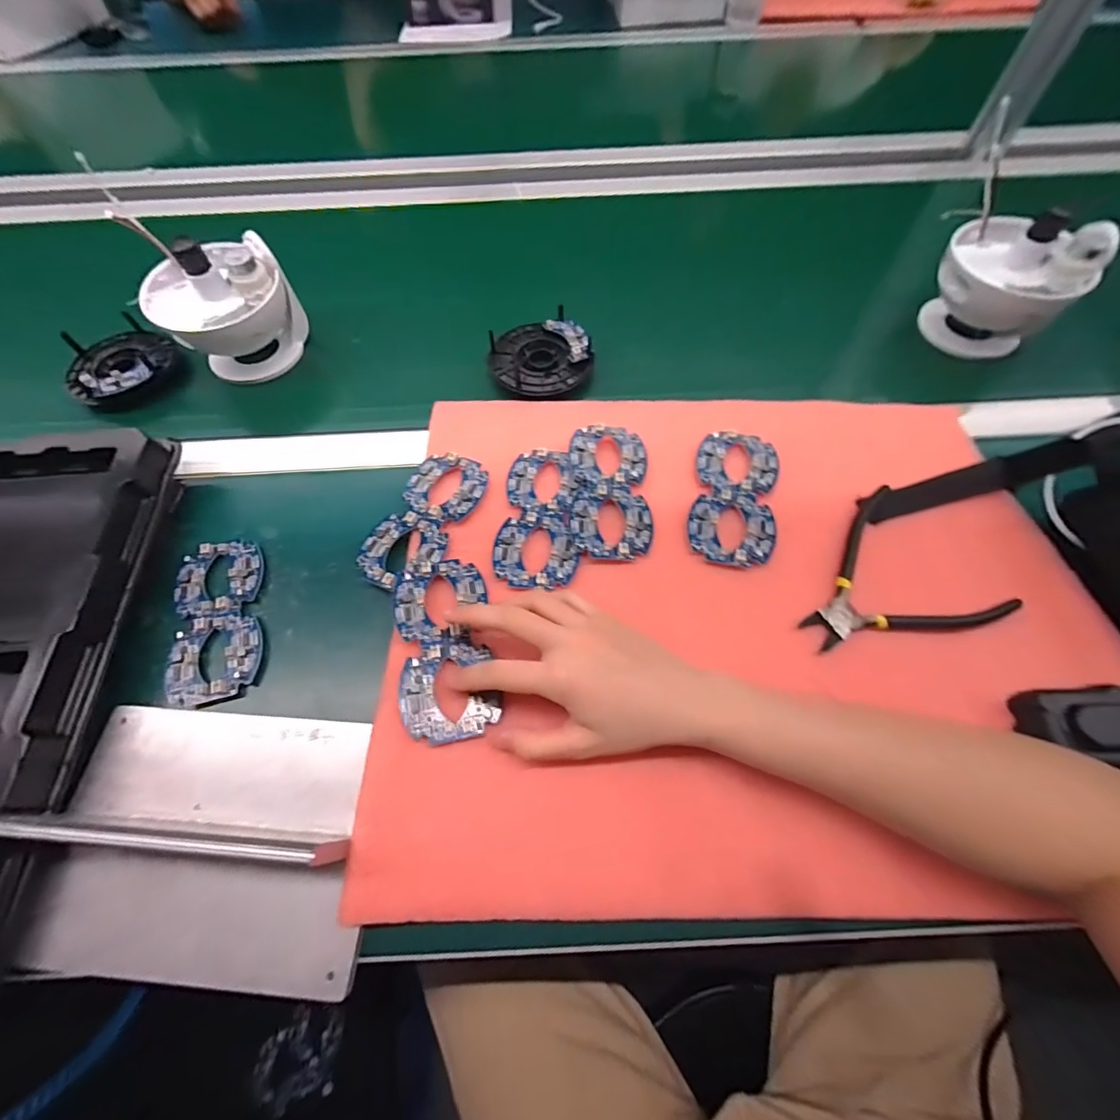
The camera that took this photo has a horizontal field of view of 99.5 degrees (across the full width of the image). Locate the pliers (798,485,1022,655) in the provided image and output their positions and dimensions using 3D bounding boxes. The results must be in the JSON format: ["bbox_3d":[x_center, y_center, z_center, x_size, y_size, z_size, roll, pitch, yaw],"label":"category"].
[{"bbox_3d":[0.239,0.022,0.343,0.136,0.007,0.120,-34,65,-12],"label":"pliers"}]

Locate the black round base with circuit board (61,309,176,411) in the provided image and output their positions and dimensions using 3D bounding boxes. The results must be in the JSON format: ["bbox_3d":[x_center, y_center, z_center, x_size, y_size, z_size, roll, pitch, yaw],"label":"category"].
[{"bbox_3d":[-0.446,-0.203,0.478,0.096,0.030,0.099,-42,67,-15],"label":"black round base with circuit board"}]

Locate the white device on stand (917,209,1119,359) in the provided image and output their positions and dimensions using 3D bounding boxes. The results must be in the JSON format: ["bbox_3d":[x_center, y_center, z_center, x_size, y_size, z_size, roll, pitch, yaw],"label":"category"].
[{"bbox_3d":[0.429,-0.262,0.472,0.115,0.119,0.102,36,71,20],"label":"white device on stand"}]

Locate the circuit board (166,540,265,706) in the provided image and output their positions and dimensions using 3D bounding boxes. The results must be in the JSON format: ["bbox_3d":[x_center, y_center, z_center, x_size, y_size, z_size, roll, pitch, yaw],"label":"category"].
[{"bbox_3d":[-0.259,0.042,0.358,0.062,0.010,0.125,-15,63,-3],"label":"circuit board"}]

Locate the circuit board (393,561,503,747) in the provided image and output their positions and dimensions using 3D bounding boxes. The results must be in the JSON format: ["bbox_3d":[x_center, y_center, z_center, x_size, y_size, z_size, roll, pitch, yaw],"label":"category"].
[{"bbox_3d":[-0.079,0.060,0.328,0.063,0.006,0.125,-7,63,-13],"label":"circuit board"}]

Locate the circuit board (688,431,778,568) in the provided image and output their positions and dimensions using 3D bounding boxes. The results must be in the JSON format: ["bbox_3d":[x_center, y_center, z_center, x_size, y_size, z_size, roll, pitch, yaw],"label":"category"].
[{"bbox_3d":[0.142,-0.053,0.386,0.064,0.006,0.126,9,64,10],"label":"circuit board"}]

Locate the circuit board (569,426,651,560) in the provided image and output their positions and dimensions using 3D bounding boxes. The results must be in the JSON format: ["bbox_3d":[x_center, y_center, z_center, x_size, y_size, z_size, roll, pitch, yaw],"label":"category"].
[{"bbox_3d":[0.041,-0.058,0.387,0.064,0.007,0.125,3,64,-5],"label":"circuit board"}]

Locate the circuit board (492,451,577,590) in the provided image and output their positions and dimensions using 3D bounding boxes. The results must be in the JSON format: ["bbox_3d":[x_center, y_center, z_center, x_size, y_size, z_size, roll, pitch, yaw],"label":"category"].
[{"bbox_3d":[-0.019,-0.036,0.378,0.062,0.007,0.123,-2,63,4],"label":"circuit board"}]

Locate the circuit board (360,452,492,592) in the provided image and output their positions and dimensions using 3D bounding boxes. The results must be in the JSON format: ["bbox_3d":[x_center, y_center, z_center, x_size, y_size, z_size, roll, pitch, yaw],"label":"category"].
[{"bbox_3d":[-0.108,-0.034,0.378,0.064,0.008,0.126,22,67,15],"label":"circuit board"}]

